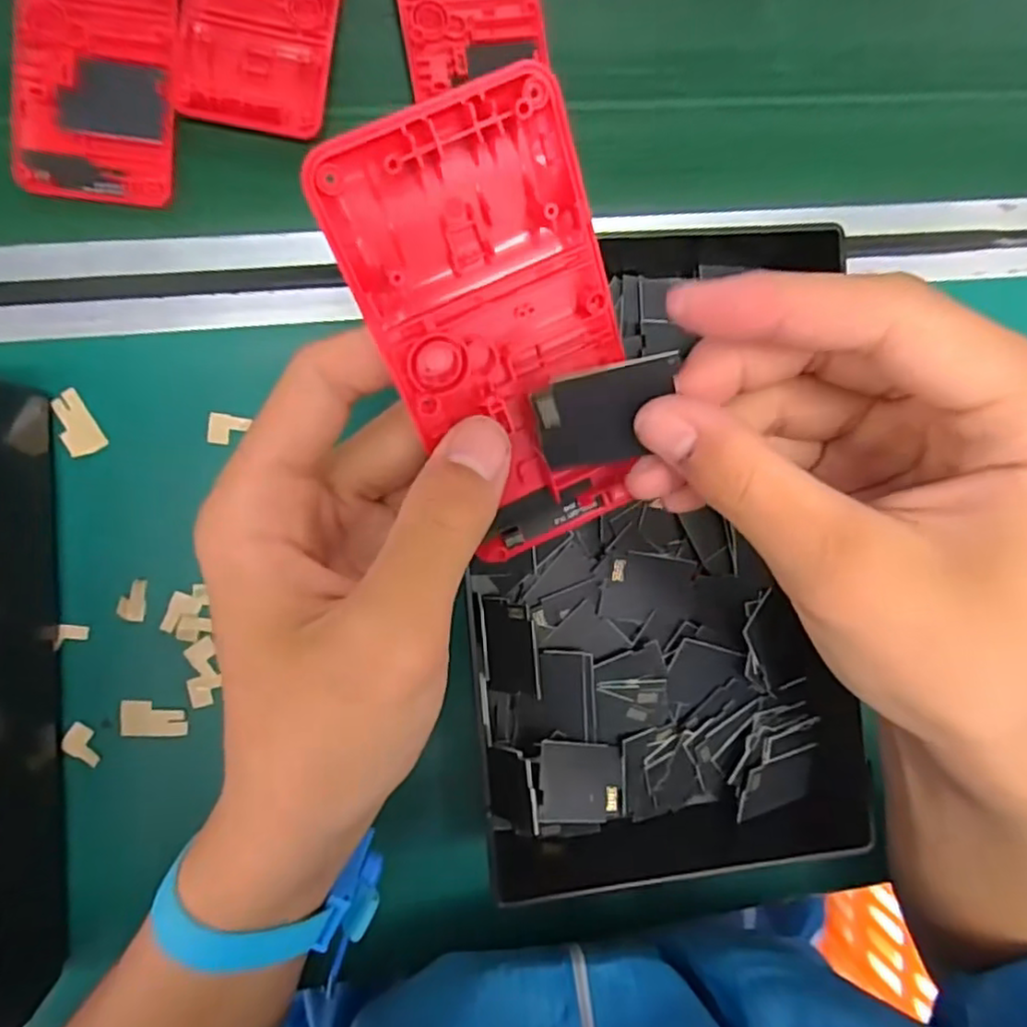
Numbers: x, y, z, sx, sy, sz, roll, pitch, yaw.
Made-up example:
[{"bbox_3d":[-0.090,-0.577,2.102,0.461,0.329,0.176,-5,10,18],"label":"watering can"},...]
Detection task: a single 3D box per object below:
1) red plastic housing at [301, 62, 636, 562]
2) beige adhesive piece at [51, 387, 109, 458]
[{"bbox_3d":[0.000,-0.042,0.178,0.059,0.013,0.120,-24,124,-3],"label":"red plastic housing"},{"bbox_3d":[-0.186,-0.038,0.283,0.015,0.004,0.027,-29,94,-6],"label":"beige adhesive piece"}]

